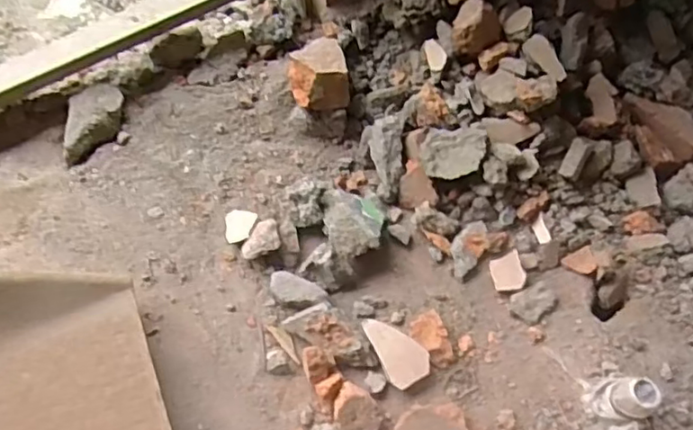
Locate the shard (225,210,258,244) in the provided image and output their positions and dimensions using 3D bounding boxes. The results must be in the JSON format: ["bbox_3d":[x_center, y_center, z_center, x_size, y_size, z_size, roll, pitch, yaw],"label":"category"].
[{"bbox_3d":[-0.106,0.011,0.613,0.031,0.009,0.035,-6,60,-7],"label":"shard"}]

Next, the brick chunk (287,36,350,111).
[{"bbox_3d":[-0.029,-0.153,0.658,0.066,0.050,0.084,-4,43,-7],"label":"brick chunk"}]

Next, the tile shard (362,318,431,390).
[{"bbox_3d":[0.047,0.120,0.553,0.041,0.004,0.067,-26,75,-5],"label":"tile shard"}]

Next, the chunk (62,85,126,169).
[{"bbox_3d":[-0.261,-0.095,0.631,0.047,0.027,0.083,2,60,-2],"label":"chunk"}]

